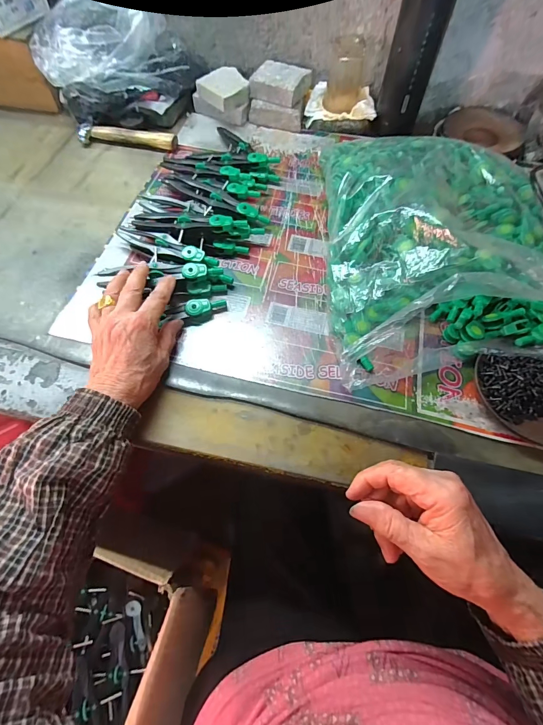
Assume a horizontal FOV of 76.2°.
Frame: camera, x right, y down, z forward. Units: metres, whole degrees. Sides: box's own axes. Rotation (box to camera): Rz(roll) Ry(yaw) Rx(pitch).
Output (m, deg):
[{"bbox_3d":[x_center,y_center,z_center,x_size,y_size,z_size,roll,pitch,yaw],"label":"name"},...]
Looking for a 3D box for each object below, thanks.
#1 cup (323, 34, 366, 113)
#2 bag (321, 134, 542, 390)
[{"bbox_3d":[0.114,-0.443,0.532,0.055,0.086,0.057,0,62,0],"label":"cup"},{"bbox_3d":[0.189,-0.139,0.391,0.252,0.076,0.318,-3,62,-1],"label":"bag"}]

